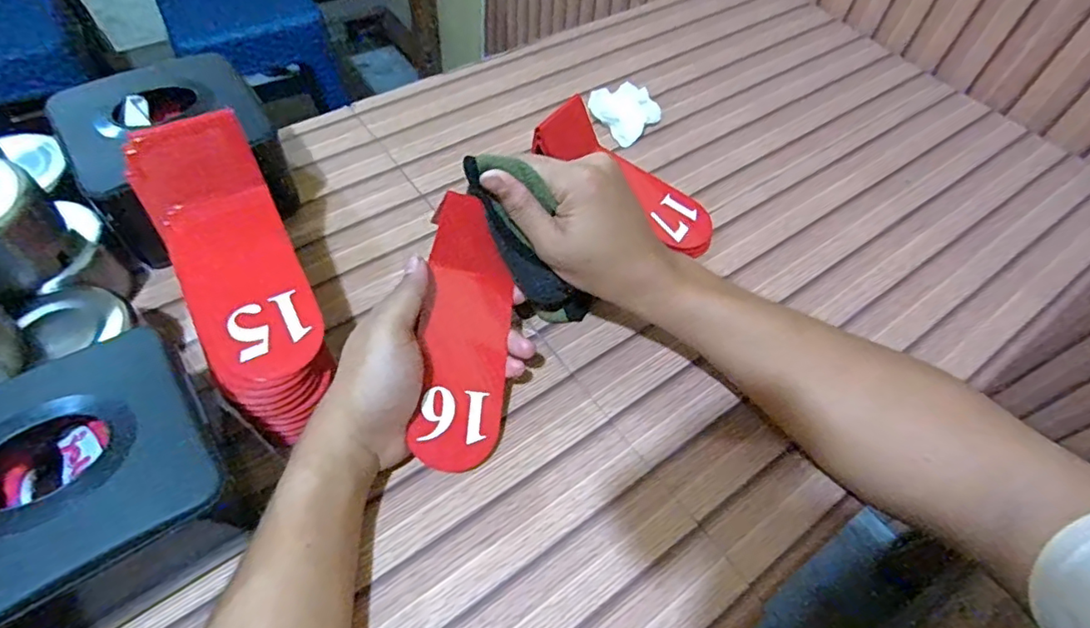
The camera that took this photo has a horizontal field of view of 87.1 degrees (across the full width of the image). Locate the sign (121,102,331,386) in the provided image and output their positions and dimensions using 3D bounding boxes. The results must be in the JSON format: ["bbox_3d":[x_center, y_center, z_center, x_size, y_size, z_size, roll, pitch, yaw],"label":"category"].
[{"bbox_3d":[-0.195,-0.041,0.352,0.069,0.033,0.172,-25,78,-20],"label":"sign"}]

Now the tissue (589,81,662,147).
[{"bbox_3d":[0.083,-0.202,0.561,0.068,0.020,0.060,-36,64,-25],"label":"tissue"}]

